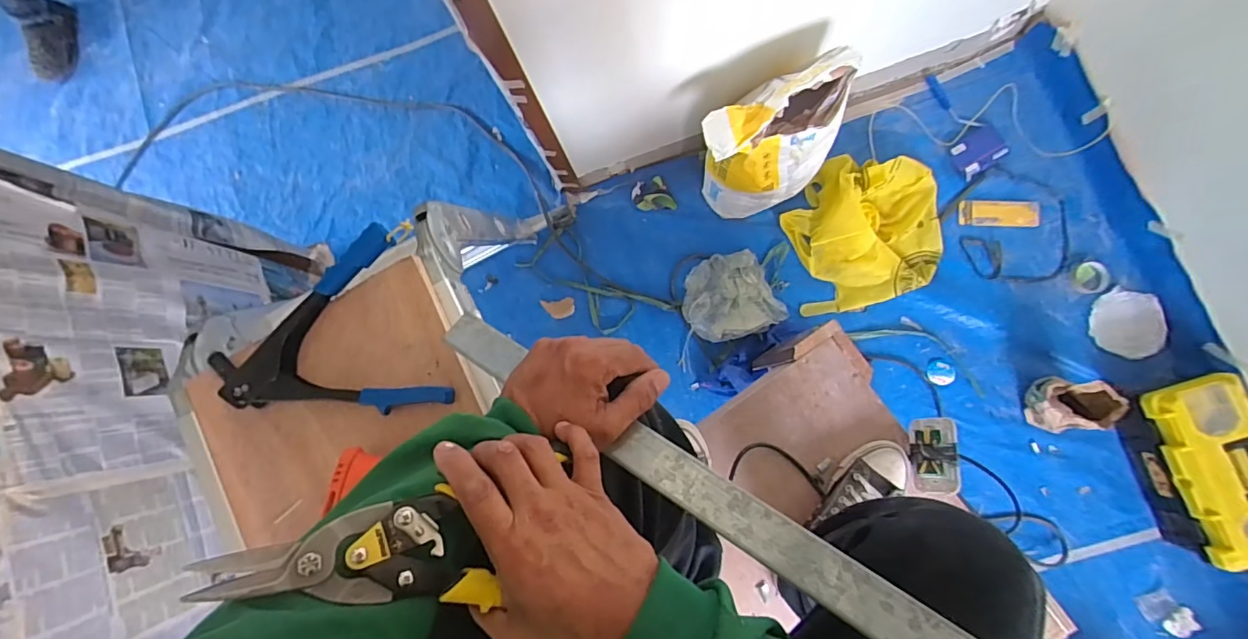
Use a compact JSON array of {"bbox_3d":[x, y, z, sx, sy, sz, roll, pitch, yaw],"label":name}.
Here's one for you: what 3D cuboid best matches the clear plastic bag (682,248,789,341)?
[{"bbox_3d":[0.294,-0.067,1.486,0.241,0.073,0.249,-26,82,2],"label":"clear plastic bag"}]

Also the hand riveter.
[{"bbox_3d":[-0.322,0.038,0.577,0.228,0.023,0.197,-24,82,3],"label":"hand riveter"}]

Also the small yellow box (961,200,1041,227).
[{"bbox_3d":[1.042,-0.297,1.501,0.182,0.022,0.077,9,84,28],"label":"small yellow box"}]

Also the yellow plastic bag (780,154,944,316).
[{"bbox_3d":[0.656,-0.255,1.453,0.403,0.136,0.408,-15,82,4],"label":"yellow plastic bag"}]

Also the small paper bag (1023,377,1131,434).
[{"bbox_3d":[1.069,0.213,1.305,0.120,0.209,0.128,5,84,6],"label":"small paper bag"}]

